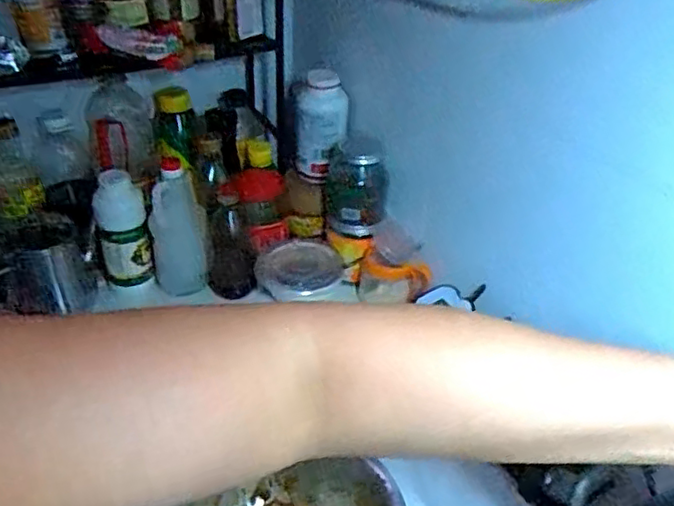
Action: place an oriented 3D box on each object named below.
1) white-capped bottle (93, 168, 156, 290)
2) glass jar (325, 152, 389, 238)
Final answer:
[{"bbox_3d":[-0.315,-0.036,0.941,0.070,0.165,0.059,-11,41,-23],"label":"white-capped bottle"},{"bbox_3d":[0.030,-0.100,0.990,0.087,0.119,0.088,0,37,-8],"label":"glass jar"}]

